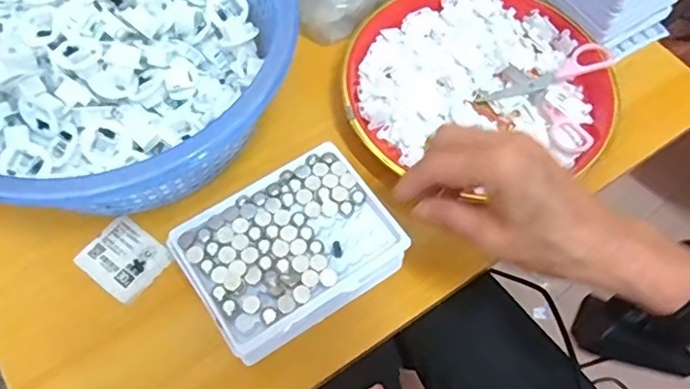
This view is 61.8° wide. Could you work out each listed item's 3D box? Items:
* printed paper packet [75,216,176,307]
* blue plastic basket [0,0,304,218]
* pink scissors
[{"bbox_3d":[-0.163,0.046,0.426,0.059,0.005,0.049,34,69,15],"label":"printed paper packet"},{"bbox_3d":[-0.188,-0.107,0.440,0.243,0.101,0.265,0,64,0],"label":"blue plastic basket"},{"bbox_3d":[0.180,-0.090,0.479,0.093,0.019,0.099,40,70,17],"label":"pink scissors"}]

